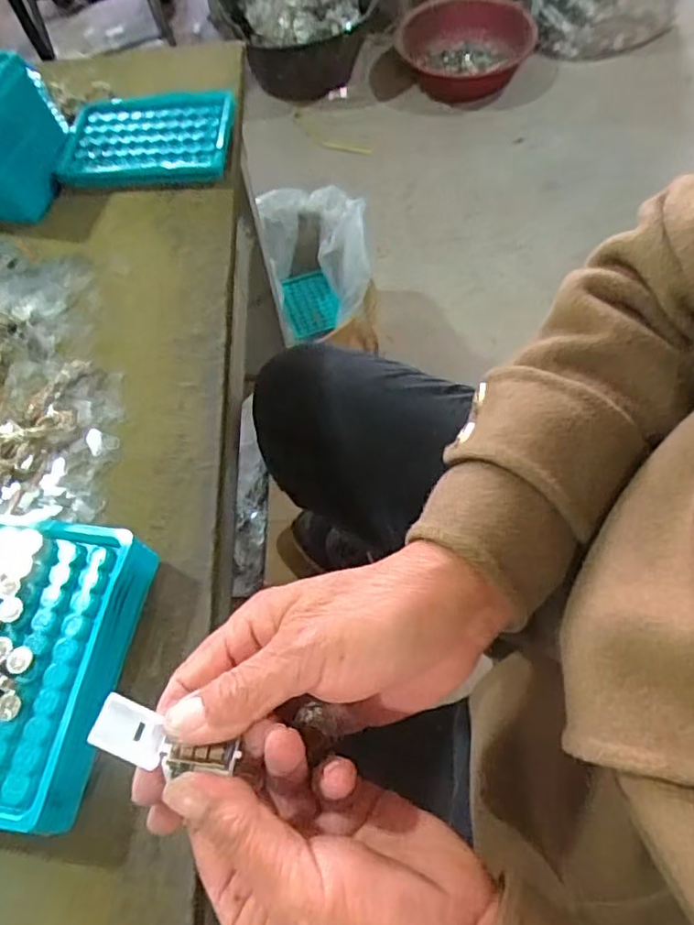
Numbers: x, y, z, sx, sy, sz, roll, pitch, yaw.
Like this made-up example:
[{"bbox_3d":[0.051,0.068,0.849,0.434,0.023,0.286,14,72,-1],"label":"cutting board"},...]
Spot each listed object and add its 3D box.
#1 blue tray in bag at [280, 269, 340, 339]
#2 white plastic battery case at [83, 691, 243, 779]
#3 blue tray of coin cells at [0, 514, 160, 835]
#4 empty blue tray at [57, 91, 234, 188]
[{"bbox_3d":[-0.067,-0.282,1.089,0.092,0.034,0.123,-18,62,-6],"label":"blue tray in bag"},{"bbox_3d":[-0.067,0.103,0.229,0.053,0.012,0.019,19,63,-3],"label":"white plastic battery case"},{"bbox_3d":[-0.157,0.094,0.298,0.095,0.036,0.131,7,62,7],"label":"blue tray of coin cells"},{"bbox_3d":[-0.158,-0.262,0.503,0.129,0.021,0.094,0,61,4],"label":"empty blue tray"}]

